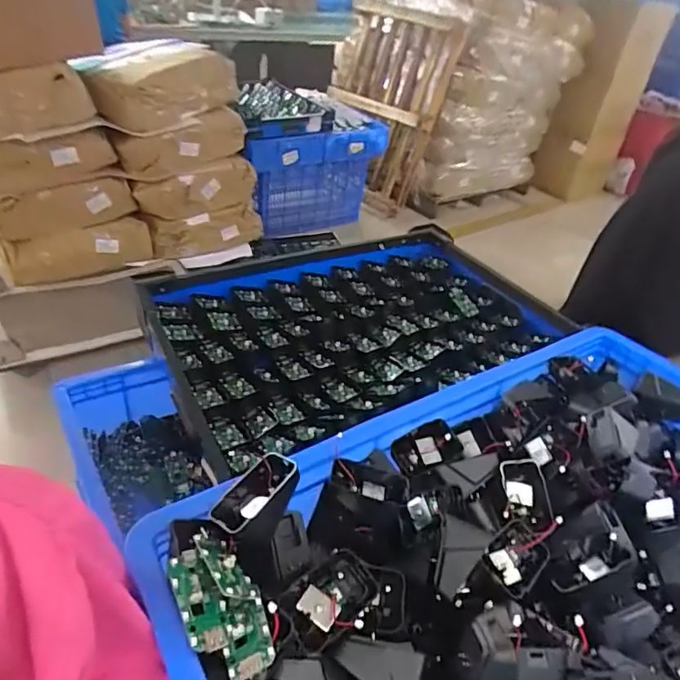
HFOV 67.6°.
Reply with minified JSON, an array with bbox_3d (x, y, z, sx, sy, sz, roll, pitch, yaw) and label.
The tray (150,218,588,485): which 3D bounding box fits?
[{"bbox_3d":[0.045,-0.047,0.828,0.631,0.091,0.351,-20,43,-28],"label":"tray"}]

